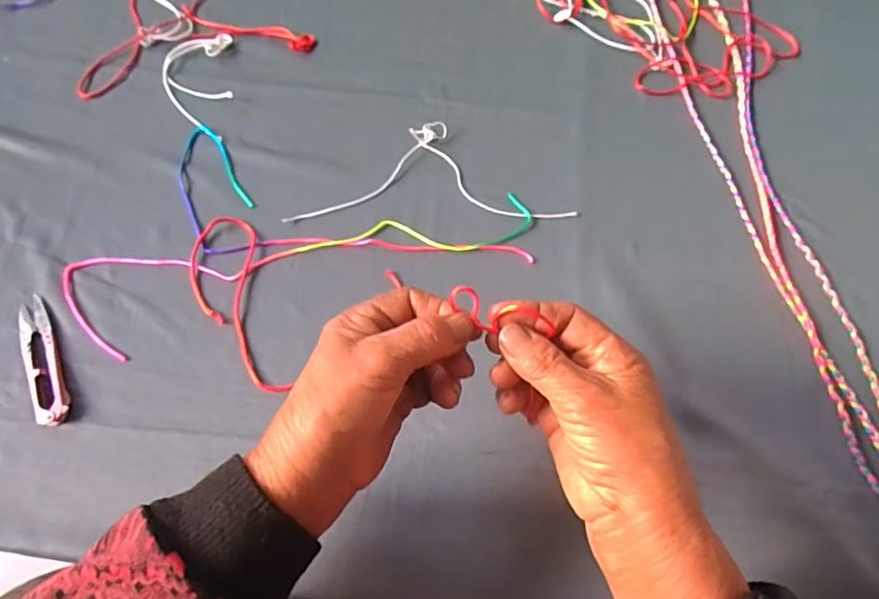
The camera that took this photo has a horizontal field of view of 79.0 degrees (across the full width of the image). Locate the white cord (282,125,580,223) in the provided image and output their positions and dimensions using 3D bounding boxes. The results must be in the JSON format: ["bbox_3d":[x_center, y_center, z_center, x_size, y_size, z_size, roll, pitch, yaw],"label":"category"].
[{"bbox_3d":[-0.007,-0.108,0.450,0.234,0.011,0.091,-2,66,-2],"label":"white cord"}]

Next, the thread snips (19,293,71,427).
[{"bbox_3d":[-0.283,0.041,0.380,0.020,0.007,0.102,-25,69,-12],"label":"thread snips"}]

